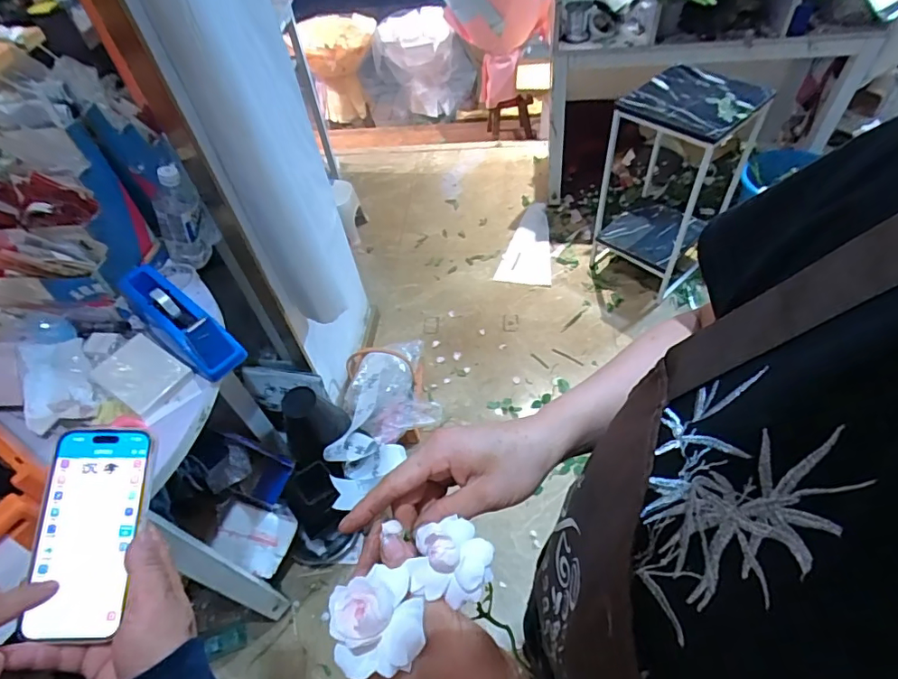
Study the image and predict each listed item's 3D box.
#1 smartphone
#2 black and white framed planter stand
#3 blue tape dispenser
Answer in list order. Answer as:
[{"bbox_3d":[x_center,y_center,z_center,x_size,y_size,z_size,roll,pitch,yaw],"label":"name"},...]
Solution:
[{"bbox_3d":[-0.266,0.140,0.376,0.071,0.005,0.142,0,74,-4],"label":"smartphone"},{"bbox_3d":[0.711,-0.524,1.669,0.400,0.650,0.373,-39,58,-23],"label":"black and white framed planter stand"},{"bbox_3d":[-0.425,-0.028,0.805,0.216,0.112,0.078,29,60,25],"label":"blue tape dispenser"}]

